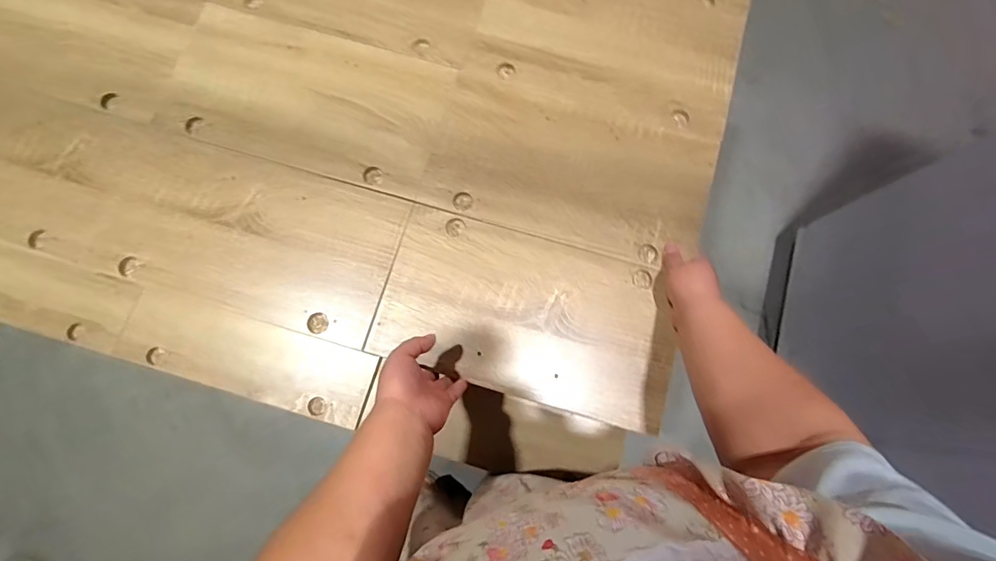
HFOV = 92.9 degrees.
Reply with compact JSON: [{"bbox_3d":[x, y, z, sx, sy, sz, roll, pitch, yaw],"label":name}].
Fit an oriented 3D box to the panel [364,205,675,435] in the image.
[{"bbox_3d":[0.038,0.041,0.583,0.350,0.007,0.192,16,80,2],"label":"panel"}]

